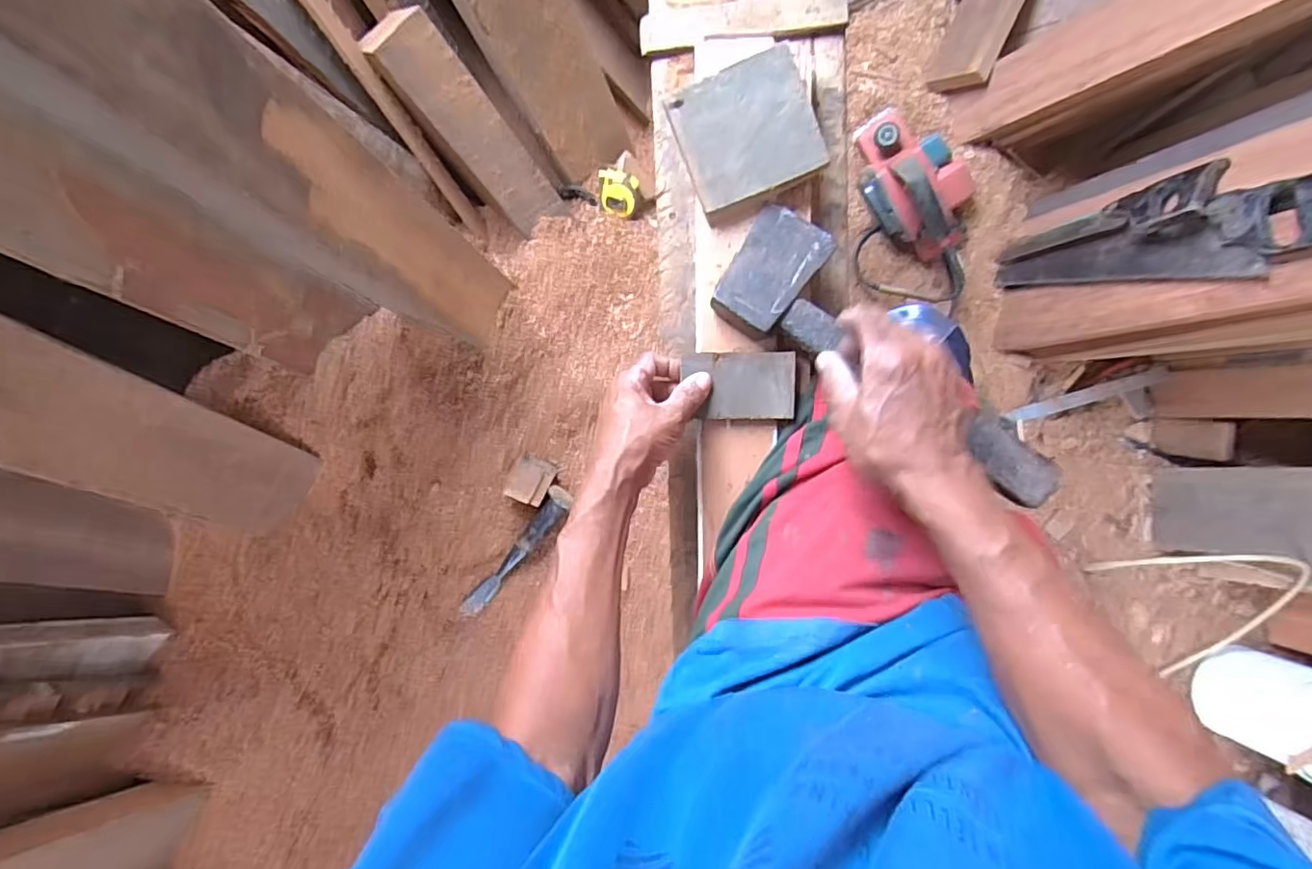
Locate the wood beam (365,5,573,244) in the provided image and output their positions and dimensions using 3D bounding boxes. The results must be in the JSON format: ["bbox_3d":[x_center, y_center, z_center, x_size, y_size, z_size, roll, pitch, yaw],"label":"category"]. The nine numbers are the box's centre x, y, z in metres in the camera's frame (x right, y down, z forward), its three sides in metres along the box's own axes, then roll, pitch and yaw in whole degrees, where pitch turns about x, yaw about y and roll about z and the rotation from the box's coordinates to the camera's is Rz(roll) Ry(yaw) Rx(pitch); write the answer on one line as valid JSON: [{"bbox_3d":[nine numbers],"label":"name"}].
[{"bbox_3d":[-0.245,-0.406,0.810,0.087,0.062,0.308,-38,132,5],"label":"wood beam"}]

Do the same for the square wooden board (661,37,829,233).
[{"bbox_3d":[0.081,-0.262,0.517,0.117,0.022,0.112,-24,93,5],"label":"square wooden board"}]

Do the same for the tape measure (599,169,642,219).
[{"bbox_3d":[-0.058,-0.388,0.952,0.069,0.035,0.068,13,121,-2],"label":"tape measure"}]

